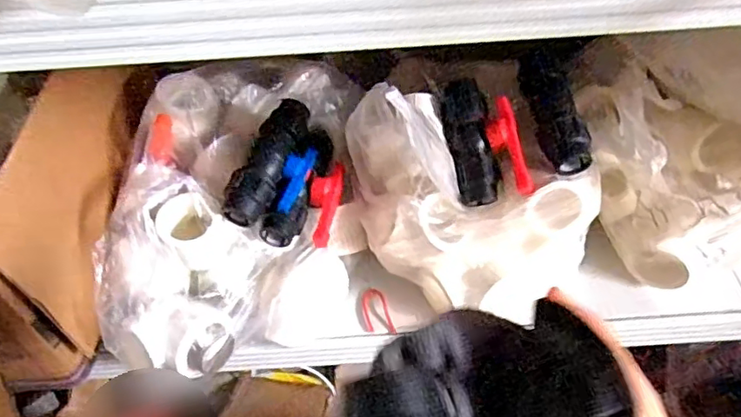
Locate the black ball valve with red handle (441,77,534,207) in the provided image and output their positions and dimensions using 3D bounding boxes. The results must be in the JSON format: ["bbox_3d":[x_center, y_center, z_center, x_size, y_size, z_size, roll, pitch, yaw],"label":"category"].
[{"bbox_3d":[0.122,-0.072,0.616,0.073,0.043,0.130,-13,84,25],"label":"black ball valve with red handle"}]

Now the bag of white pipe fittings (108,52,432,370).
[{"bbox_3d":[-0.134,-0.008,0.653,0.279,0.179,0.333,-11,49,-5],"label":"bag of white pipe fittings"}]

